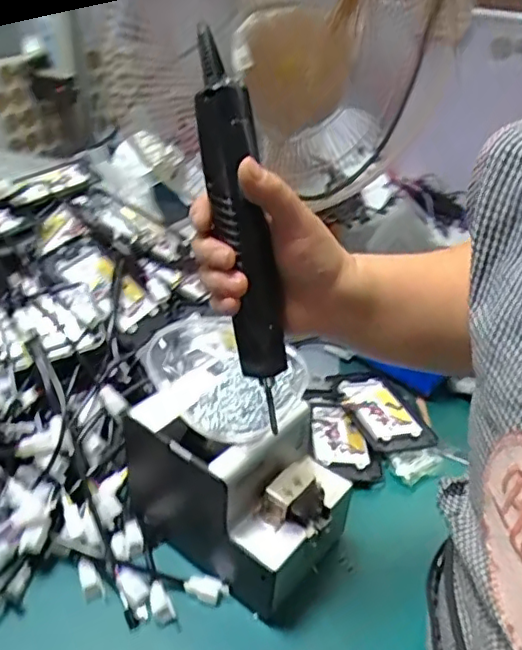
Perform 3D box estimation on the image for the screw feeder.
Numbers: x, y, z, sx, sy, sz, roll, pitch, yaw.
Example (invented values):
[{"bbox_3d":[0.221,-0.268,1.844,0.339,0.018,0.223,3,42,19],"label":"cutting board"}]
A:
[{"bbox_3d":[-0.027,0.143,0.568,0.190,0.139,0.129,25,41,26],"label":"screw feeder"}]

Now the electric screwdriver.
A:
[{"bbox_3d":[-0.014,-0.063,0.408,0.035,0.259,0.033,-14,10,-23],"label":"electric screwdriver"}]

